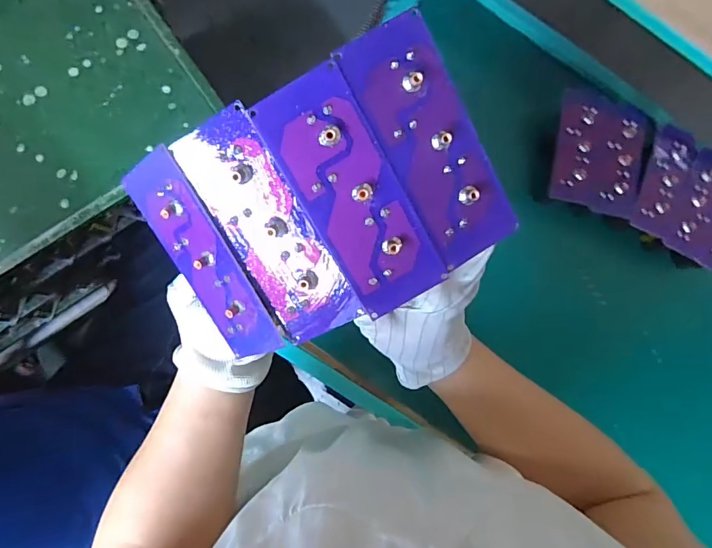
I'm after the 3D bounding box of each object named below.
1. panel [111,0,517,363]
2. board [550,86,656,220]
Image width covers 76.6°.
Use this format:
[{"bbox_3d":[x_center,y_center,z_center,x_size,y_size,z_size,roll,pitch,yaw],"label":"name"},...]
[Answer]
[{"bbox_3d":[-0.022,-0.039,0.266,0.196,0.029,0.135,-26,104,6],"label":"panel"},{"bbox_3d":[0.298,-0.148,0.550,0.113,0.021,0.133,17,85,-5],"label":"board"}]

